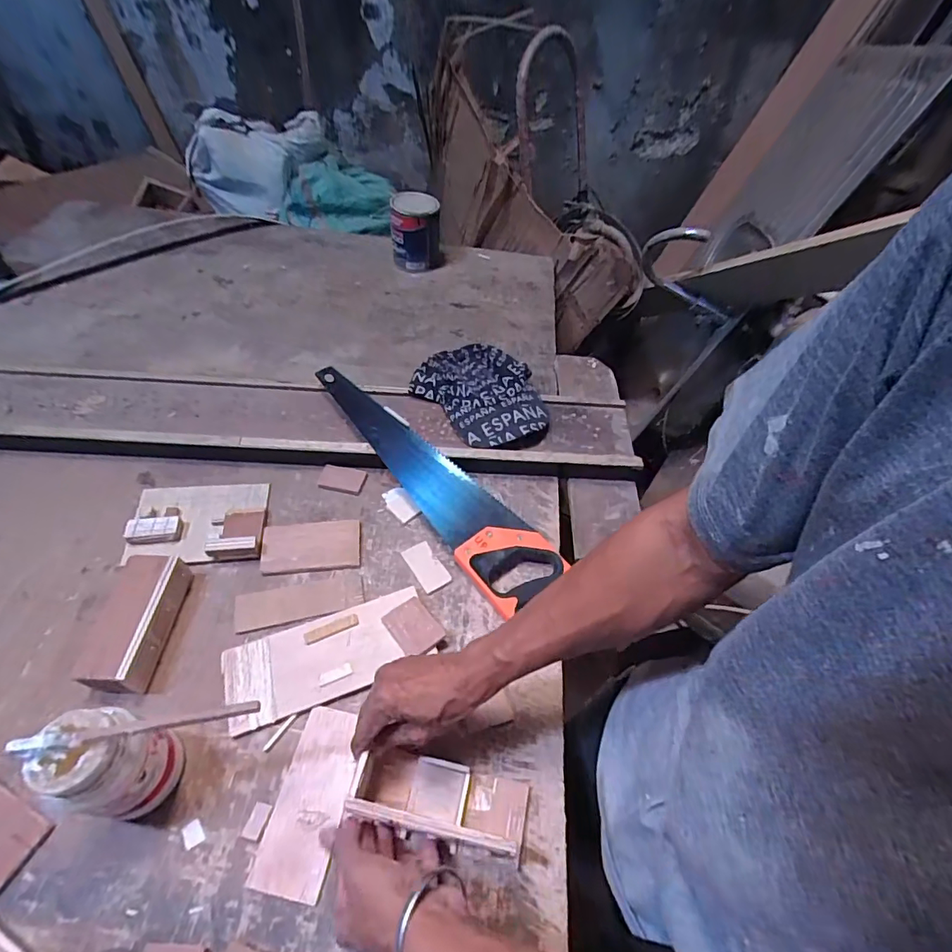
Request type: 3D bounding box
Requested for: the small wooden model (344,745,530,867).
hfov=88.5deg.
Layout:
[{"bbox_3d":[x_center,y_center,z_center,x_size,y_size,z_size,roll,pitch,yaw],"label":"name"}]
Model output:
[{"bbox_3d":[-0.030,0.308,0.468,0.166,0.076,0.068,14,51,5],"label":"small wooden model"}]

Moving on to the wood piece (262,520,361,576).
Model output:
[{"bbox_3d":[-0.224,0.095,0.667,0.126,0.009,0.073,-4,52,-9],"label":"wood piece"}]

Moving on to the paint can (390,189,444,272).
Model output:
[{"bbox_3d":[-0.133,-0.550,1.105,0.115,0.144,0.097,-1,51,-5],"label":"paint can"}]

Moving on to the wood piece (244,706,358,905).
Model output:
[{"bbox_3d":[-0.164,0.321,0.493,0.068,0.006,0.156,8,52,6],"label":"wood piece"}]

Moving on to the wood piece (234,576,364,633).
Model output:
[{"bbox_3d":[-0.222,0.158,0.619,0.153,0.004,0.048,-9,53,-13],"label":"wood piece"}]

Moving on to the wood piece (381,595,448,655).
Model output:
[{"bbox_3d":[-0.074,0.183,0.592,0.053,0.006,0.065,-31,59,-23],"label":"wood piece"}]

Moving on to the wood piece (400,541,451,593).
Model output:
[{"bbox_3d":[-0.066,0.122,0.660,0.038,0.004,0.070,-25,58,-24],"label":"wood piece"}]

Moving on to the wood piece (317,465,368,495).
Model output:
[{"bbox_3d":[-0.204,0.006,0.740,0.069,0.012,0.041,15,51,6],"label":"wood piece"}]

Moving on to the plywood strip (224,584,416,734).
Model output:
[{"bbox_3d":[-0.176,0.209,0.574,0.224,0.010,0.098,-18,53,-13],"label":"plywood strip"}]

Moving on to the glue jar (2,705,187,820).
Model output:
[{"bbox_3d":[-0.330,0.260,0.443,0.078,0.145,0.078,8,51,2],"label":"glue jar"}]

